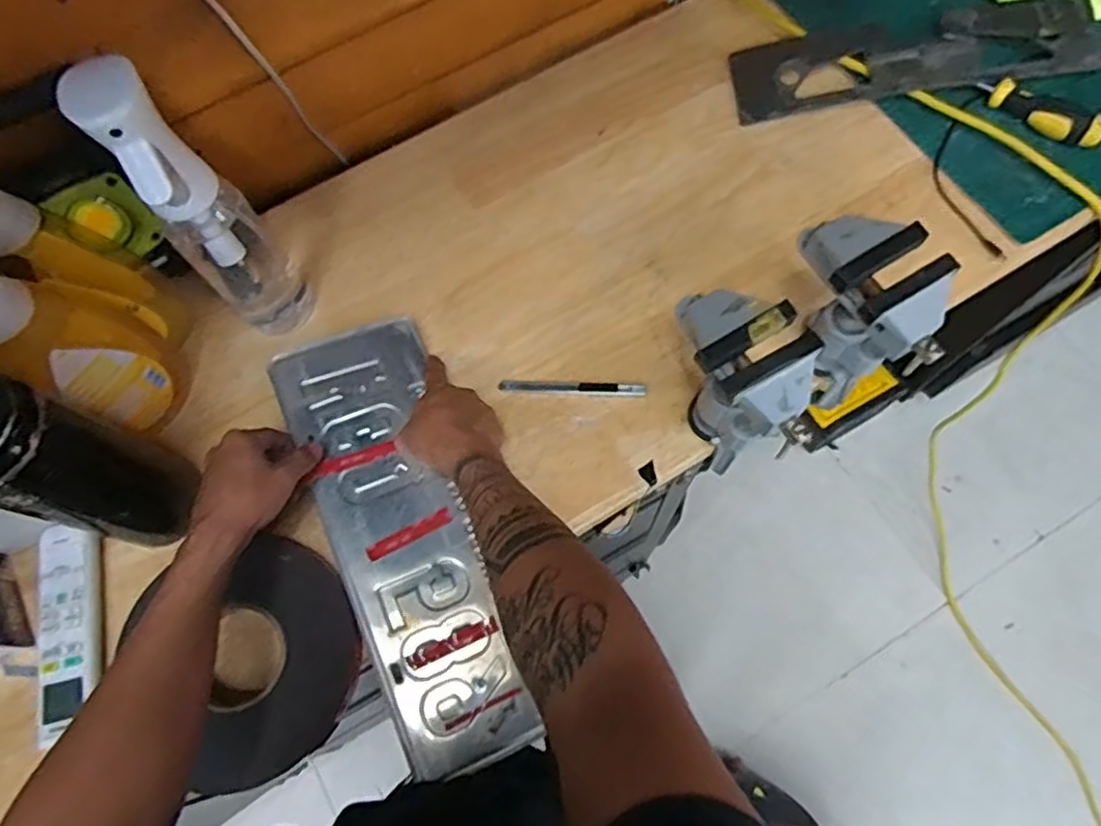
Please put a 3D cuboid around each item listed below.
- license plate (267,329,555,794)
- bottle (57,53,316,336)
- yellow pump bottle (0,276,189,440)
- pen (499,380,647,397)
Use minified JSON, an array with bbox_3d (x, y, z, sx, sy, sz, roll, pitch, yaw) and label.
[{"bbox_3d":[-0.129,0.101,0.589,0.121,0.012,0.379,-17,72,-12],"label":"license plate"},{"bbox_3d":[-0.276,-0.160,0.550,0.070,0.277,0.094,-40,74,-11],"label":"bottle"},{"bbox_3d":[-0.357,-0.048,0.533,0.048,0.245,0.085,25,74,10],"label":"yellow pump bottle"},{"bbox_3d":[0.020,-0.023,0.638,0.133,0.009,0.013,3,71,3],"label":"pen"}]

